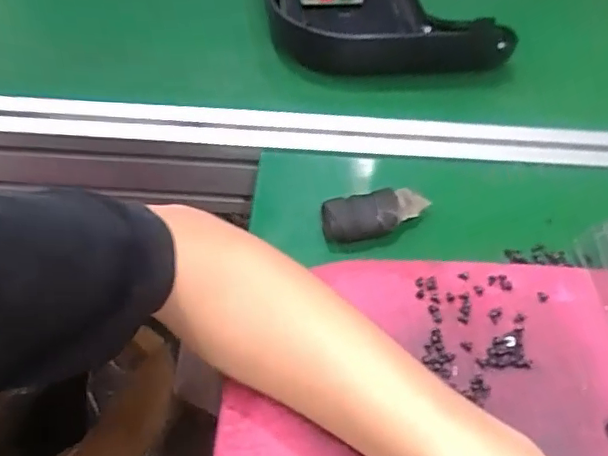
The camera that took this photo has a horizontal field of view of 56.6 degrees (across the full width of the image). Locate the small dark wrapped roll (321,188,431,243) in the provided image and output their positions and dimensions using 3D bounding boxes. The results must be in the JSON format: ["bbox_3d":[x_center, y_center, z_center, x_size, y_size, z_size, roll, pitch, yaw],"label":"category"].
[{"bbox_3d":[0.049,-0.011,0.377,0.074,0.021,0.032,-13,55,-11],"label":"small dark wrapped roll"}]

